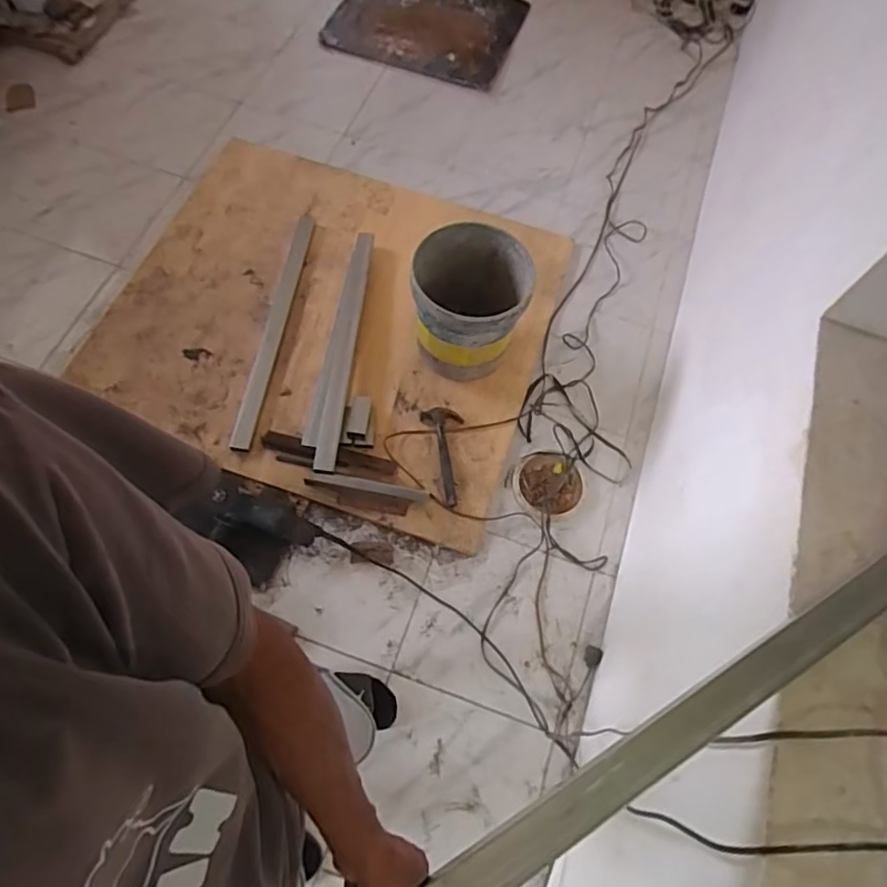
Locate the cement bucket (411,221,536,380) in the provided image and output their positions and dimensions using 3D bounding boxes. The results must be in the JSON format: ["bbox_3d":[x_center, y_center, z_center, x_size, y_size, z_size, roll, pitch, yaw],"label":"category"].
[{"bbox_3d":[0.070,-0.370,1.597,0.286,0.269,0.297,2,66,-4],"label":"cement bucket"}]

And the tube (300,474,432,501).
[{"bbox_3d":[-0.195,0.109,1.537,0.314,0.021,0.034,9,65,0],"label":"tube"}]

